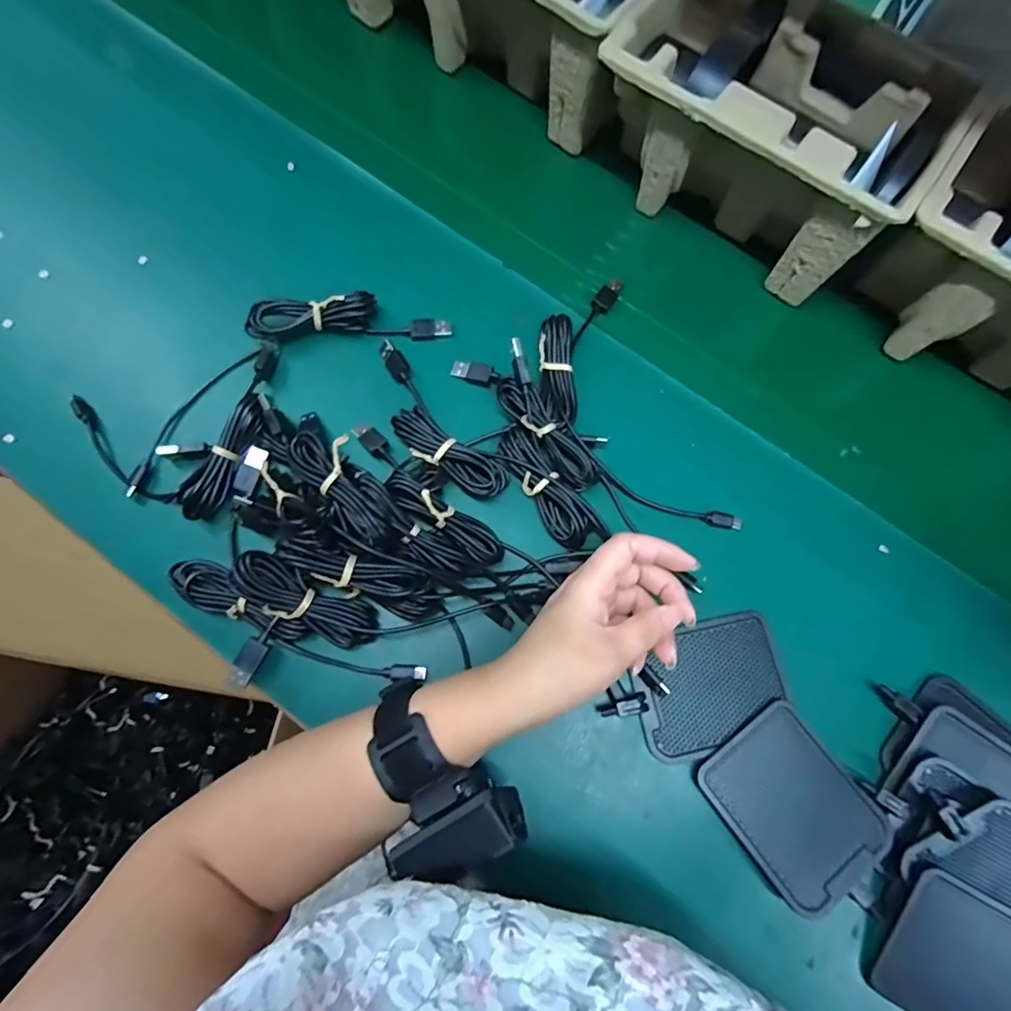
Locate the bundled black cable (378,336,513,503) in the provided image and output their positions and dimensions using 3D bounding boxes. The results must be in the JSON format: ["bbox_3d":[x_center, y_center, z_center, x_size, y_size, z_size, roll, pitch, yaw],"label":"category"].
[{"bbox_3d":[-0.050,-0.059,0.371,0.131,0.015,0.058,34,78,7],"label":"bundled black cable"}]

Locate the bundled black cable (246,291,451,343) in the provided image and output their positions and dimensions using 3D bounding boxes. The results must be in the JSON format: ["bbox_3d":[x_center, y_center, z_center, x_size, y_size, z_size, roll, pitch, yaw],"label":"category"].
[{"bbox_3d":[-0.114,-0.138,0.388,0.141,0.025,0.028,-6,76,-2],"label":"bundled black cable"}]

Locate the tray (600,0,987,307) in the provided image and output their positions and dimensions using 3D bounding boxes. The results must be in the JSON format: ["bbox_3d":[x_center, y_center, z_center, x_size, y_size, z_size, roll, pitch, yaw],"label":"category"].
[{"bbox_3d":[0.191,-0.271,0.400,0.216,0.120,0.137,35,79,8],"label":"tray"}]

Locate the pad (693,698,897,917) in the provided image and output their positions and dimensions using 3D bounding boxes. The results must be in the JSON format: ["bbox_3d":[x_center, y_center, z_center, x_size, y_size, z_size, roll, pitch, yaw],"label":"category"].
[{"bbox_3d":[0.175,0.183,0.323,0.078,0.010,0.098,-34,79,-8],"label":"pad"}]

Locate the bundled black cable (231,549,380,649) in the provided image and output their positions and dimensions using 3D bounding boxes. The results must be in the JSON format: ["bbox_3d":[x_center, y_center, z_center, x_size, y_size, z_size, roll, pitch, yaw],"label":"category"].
[{"bbox_3d":[-0.122,0.059,0.329,0.094,0.026,0.030,35,76,-21],"label":"bundled black cable"}]

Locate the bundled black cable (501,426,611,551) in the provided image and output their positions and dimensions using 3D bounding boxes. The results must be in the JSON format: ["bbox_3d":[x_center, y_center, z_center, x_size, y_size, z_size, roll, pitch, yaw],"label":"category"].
[{"bbox_3d":[0.028,-0.009,0.364,0.031,0.024,0.093,-42,80,-10],"label":"bundled black cable"}]

